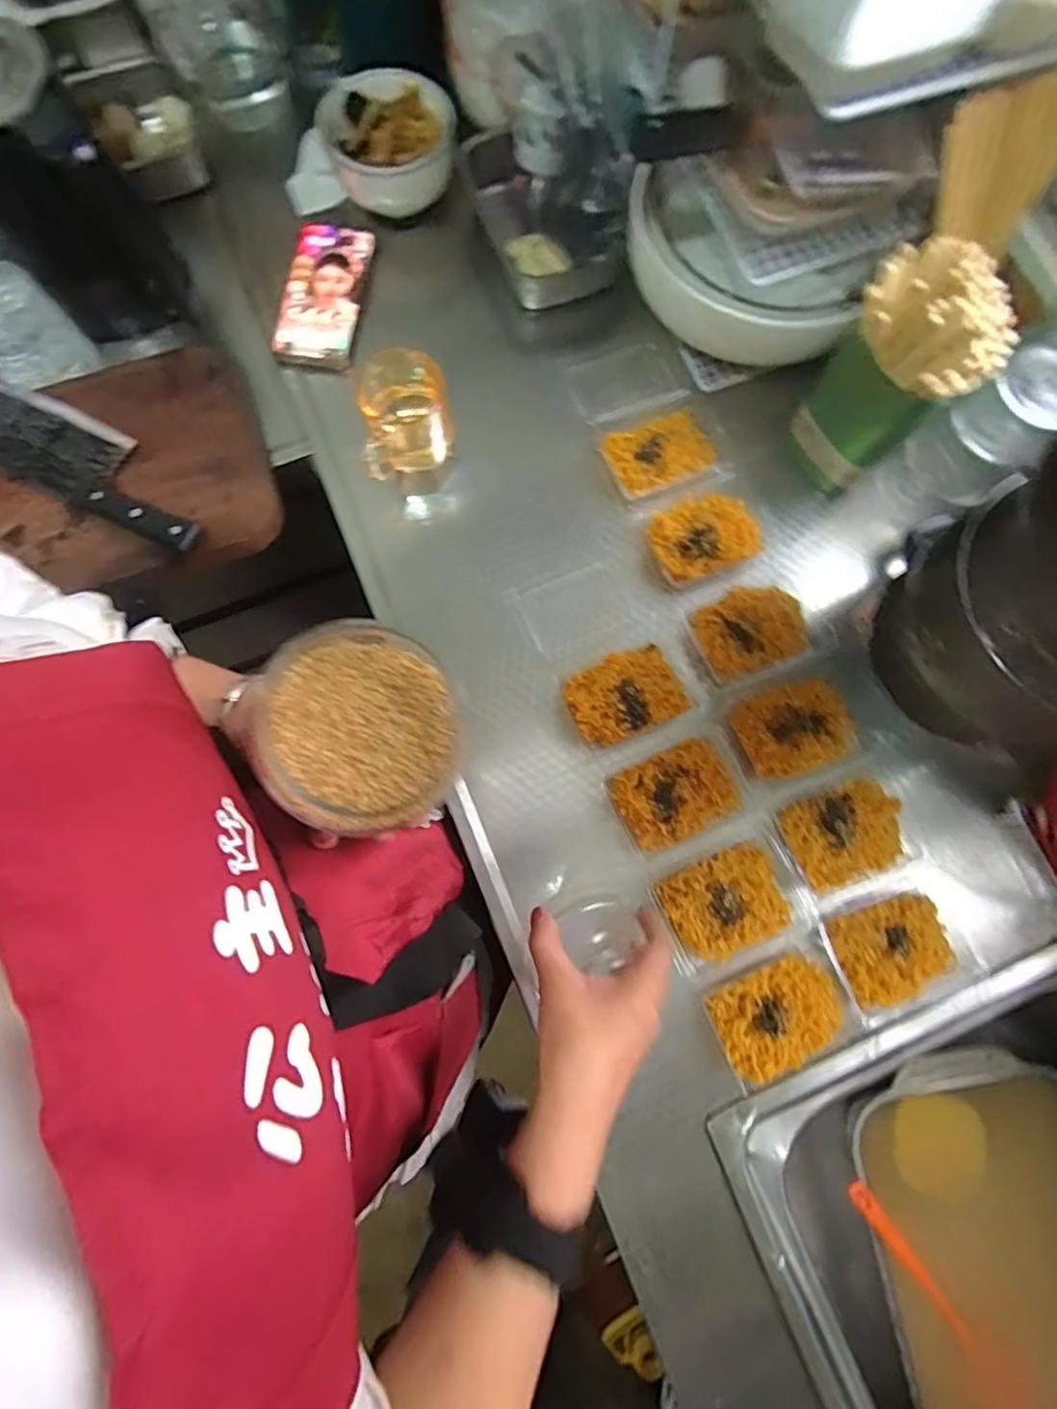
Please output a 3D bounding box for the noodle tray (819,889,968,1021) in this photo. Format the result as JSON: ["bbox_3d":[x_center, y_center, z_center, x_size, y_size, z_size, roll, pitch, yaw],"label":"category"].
[{"bbox_3d":[0.300,0.200,0.491,0.102,0.029,0.082,-21,80,-5],"label":"noodle tray"}]

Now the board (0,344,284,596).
[{"bbox_3d":[-0.415,-0.199,0.551,0.342,0.021,0.221,-22,80,-5],"label":"board"}]

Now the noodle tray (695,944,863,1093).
[{"bbox_3d":[0.202,0.250,0.481,0.108,0.024,0.087,-25,80,-6],"label":"noodle tray"}]

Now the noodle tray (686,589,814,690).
[{"bbox_3d":[0.197,-0.064,0.536,0.098,0.018,0.075,-20,80,-5],"label":"noodle tray"}]

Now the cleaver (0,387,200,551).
[{"bbox_3d":[-0.405,-0.223,0.540,0.276,0.021,0.076,28,79,5],"label":"cleaver"}]

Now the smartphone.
[{"bbox_3d":[-0.208,-0.415,0.609,0.078,0.015,0.159,6,78,0],"label":"smartphone"}]

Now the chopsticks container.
[{"bbox_3d":[0.299,-0.268,0.511,0.080,0.174,0.109,-34,81,-7],"label":"chopsticks container"}]

